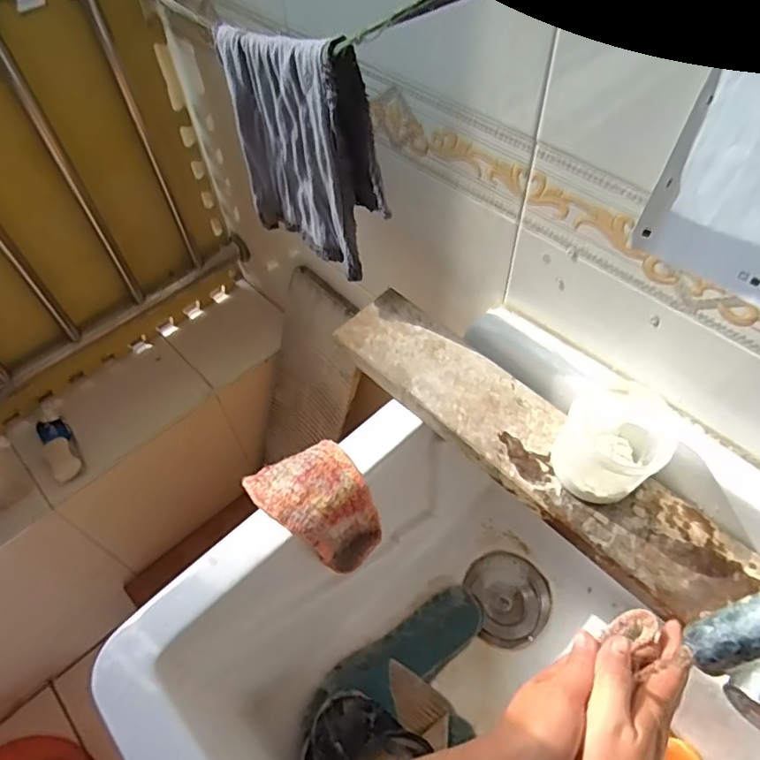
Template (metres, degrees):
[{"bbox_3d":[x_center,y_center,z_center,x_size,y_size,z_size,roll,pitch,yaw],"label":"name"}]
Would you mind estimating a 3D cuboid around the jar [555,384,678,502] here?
[{"bbox_3d":[0.206,0.061,0.502,0.083,0.081,0.090,-1,54,2],"label":"jar"}]

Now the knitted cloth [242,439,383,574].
[{"bbox_3d":[-0.063,0.131,0.578,0.095,0.083,0.120,-35,60,-21],"label":"knitted cloth"}]

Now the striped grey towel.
[{"bbox_3d":[-0.074,-0.228,0.566,0.203,0.230,0.033,38,64,26],"label":"striped grey towel"}]

